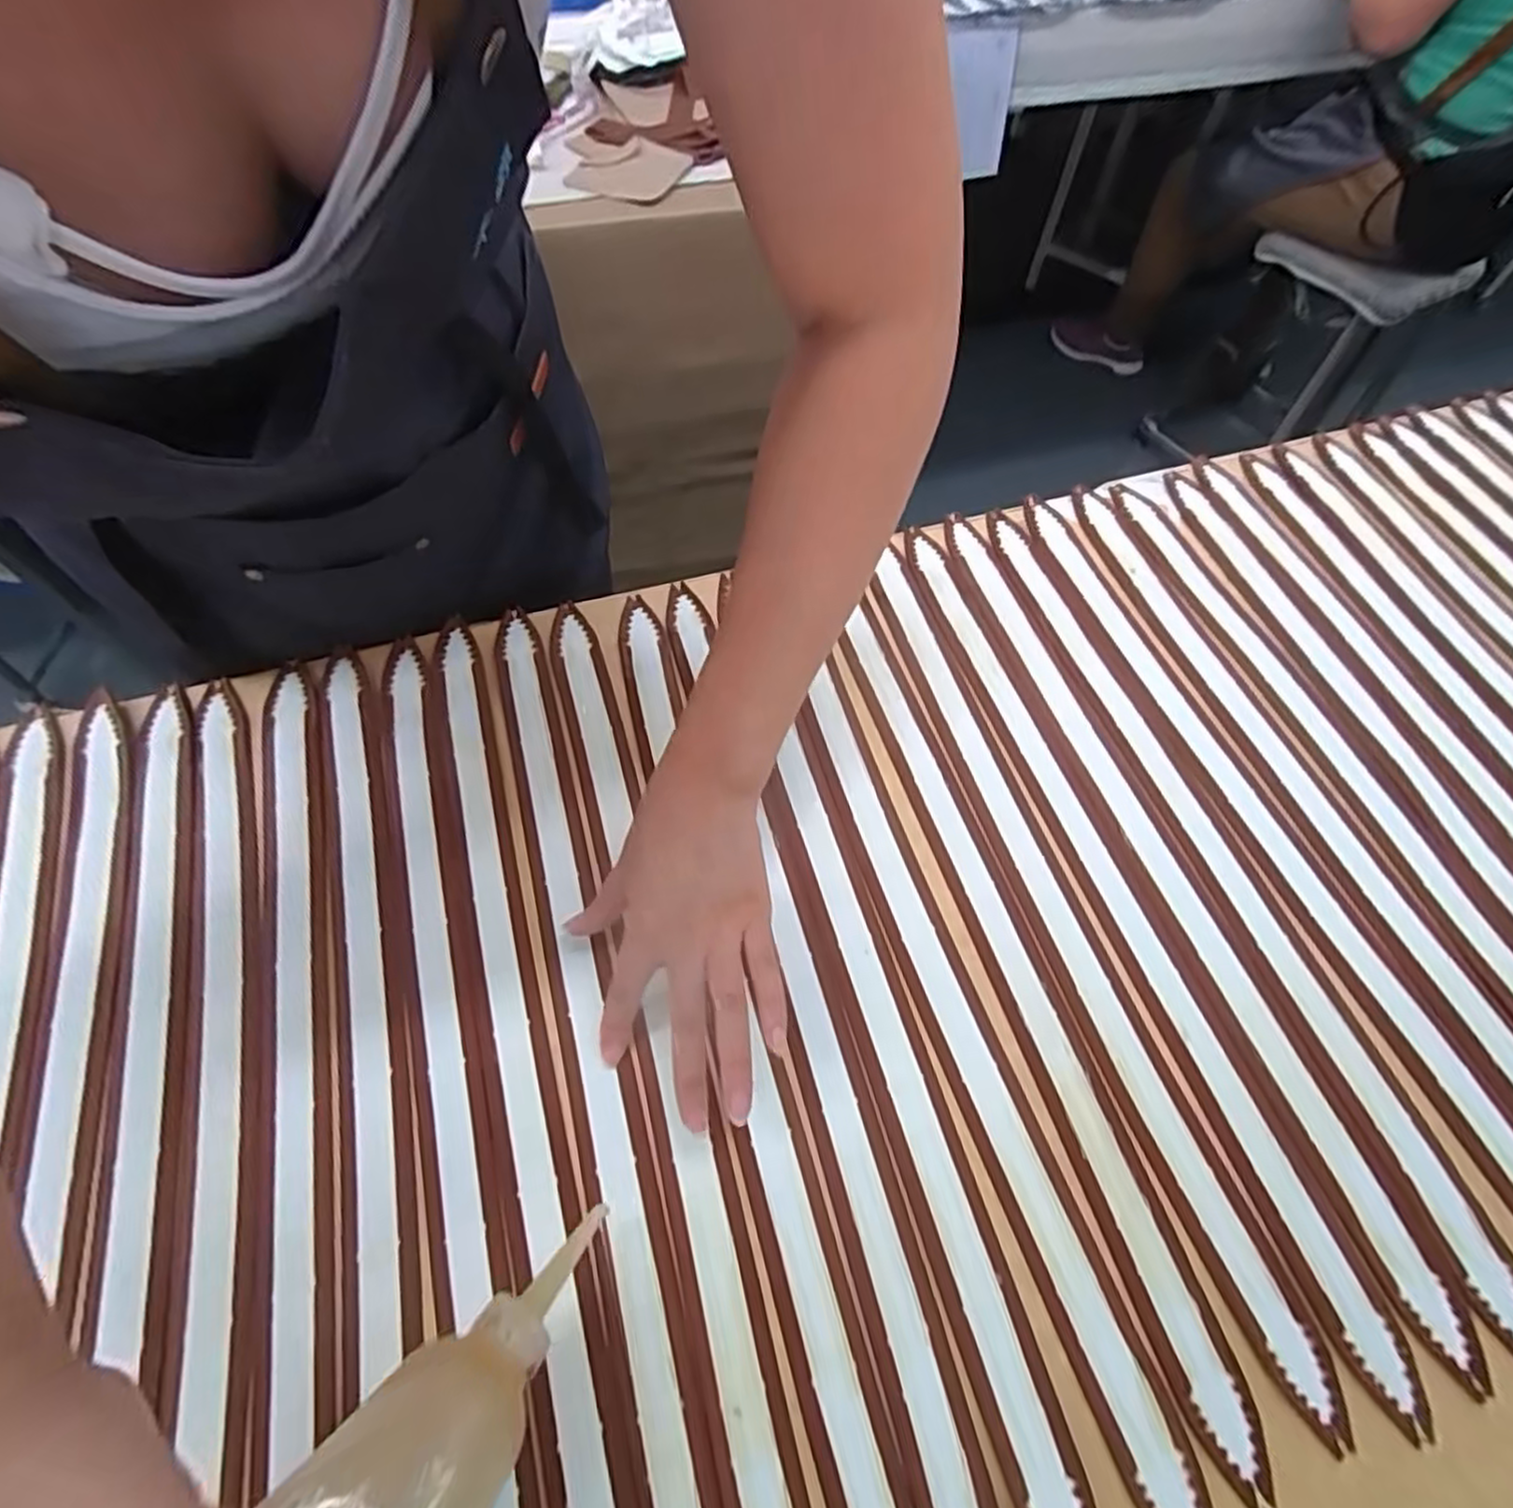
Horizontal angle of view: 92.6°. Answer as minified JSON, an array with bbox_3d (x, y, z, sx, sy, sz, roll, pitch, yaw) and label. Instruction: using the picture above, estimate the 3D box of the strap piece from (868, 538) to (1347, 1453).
[{"bbox_3d":[0.171,0.081,0.452,0.043,0.007,0.534,-16,63,-4],"label":"strap piece"}]

